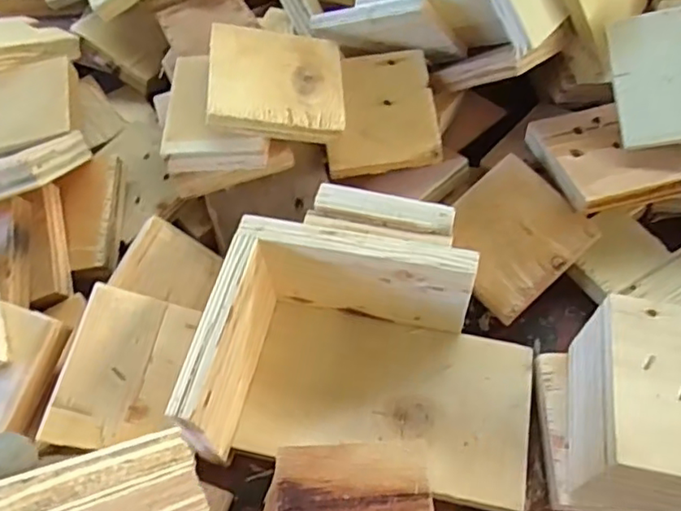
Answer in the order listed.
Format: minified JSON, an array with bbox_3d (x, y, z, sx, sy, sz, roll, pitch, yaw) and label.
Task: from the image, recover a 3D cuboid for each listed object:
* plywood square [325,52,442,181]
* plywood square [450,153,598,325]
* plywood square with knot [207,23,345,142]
[{"bbox_3d":[0.029,-0.106,0.441,0.082,0.012,0.087,-8,83,-6],"label":"plywood square"},{"bbox_3d":[0.119,-0.013,0.415,0.092,0.005,0.083,-43,76,-7],"label":"plywood square"},{"bbox_3d":[-0.043,-0.119,0.404,0.088,0.011,0.084,3,61,-14],"label":"plywood square with knot"}]

